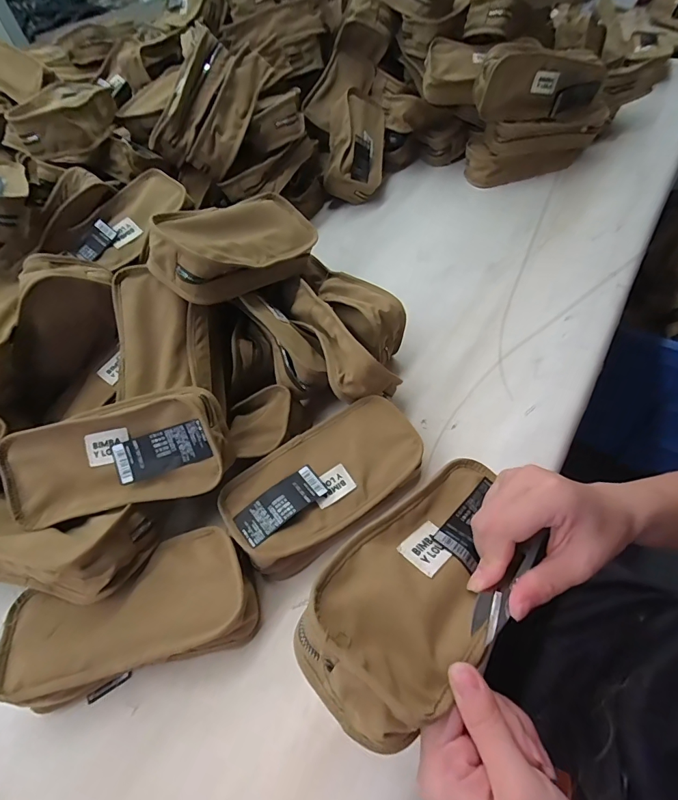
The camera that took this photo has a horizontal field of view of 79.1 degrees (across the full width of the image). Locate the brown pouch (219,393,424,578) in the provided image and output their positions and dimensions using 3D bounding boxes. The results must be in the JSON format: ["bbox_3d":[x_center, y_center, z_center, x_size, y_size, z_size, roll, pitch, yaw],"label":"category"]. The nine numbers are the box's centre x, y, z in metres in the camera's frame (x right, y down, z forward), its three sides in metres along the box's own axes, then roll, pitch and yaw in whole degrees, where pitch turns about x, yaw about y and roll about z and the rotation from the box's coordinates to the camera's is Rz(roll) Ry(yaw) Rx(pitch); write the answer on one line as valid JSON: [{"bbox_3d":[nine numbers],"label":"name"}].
[{"bbox_3d":[-0.013,0.077,0.390,0.182,0.056,0.095,-30,57,-16],"label":"brown pouch"}]

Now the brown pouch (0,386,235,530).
[{"bbox_3d":[-0.197,0.048,0.368,0.191,0.049,0.094,-10,93,3],"label":"brown pouch"}]

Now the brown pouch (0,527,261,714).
[{"bbox_3d":[-0.165,0.177,0.340,0.189,0.052,0.093,-17,54,-7],"label":"brown pouch"}]

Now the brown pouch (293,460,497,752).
[{"bbox_3d":[0.060,0.107,0.263,0.097,0.048,0.191,26,41,22],"label":"brown pouch"}]

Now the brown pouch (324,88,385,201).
[{"bbox_3d":[0.031,-0.469,0.753,0.103,0.079,0.200,7,80,11],"label":"brown pouch"}]

